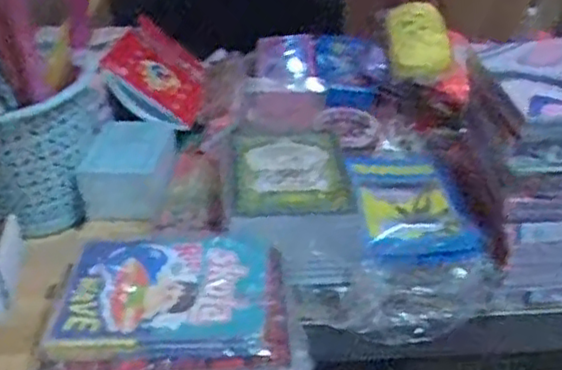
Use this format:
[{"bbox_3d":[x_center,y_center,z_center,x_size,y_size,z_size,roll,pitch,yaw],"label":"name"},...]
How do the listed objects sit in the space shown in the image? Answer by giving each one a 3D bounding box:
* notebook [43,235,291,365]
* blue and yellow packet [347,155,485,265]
[{"bbox_3d":[-0.115,0.115,0.744,0.244,0.028,0.182,1,36,4],"label":"notebook"},{"bbox_3d":[0.164,0.019,0.923,0.139,0.038,0.230,1,32,-4],"label":"blue and yellow packet"}]

